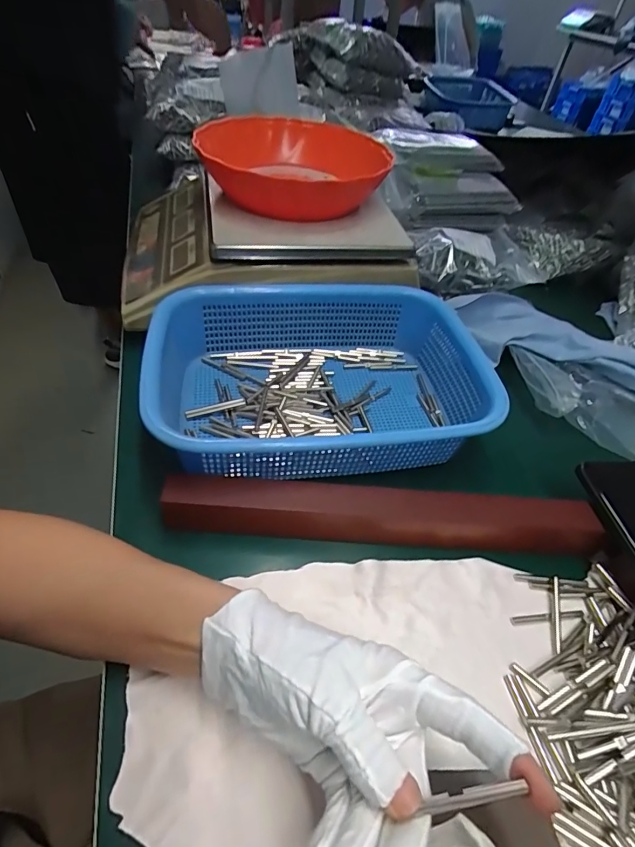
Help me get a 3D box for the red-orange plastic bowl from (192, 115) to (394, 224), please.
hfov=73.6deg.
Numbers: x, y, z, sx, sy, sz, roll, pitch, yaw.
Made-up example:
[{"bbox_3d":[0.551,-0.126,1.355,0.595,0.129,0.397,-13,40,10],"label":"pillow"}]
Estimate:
[{"bbox_3d":[-0.026,-0.287,0.472,0.203,0.051,0.192,3,48,-3],"label":"red-orange plastic bowl"}]

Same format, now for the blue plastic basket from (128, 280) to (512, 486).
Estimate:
[{"bbox_3d":[-0.002,-0.038,0.388,0.279,0.080,0.209,-4,49,-9],"label":"blue plastic basket"}]

